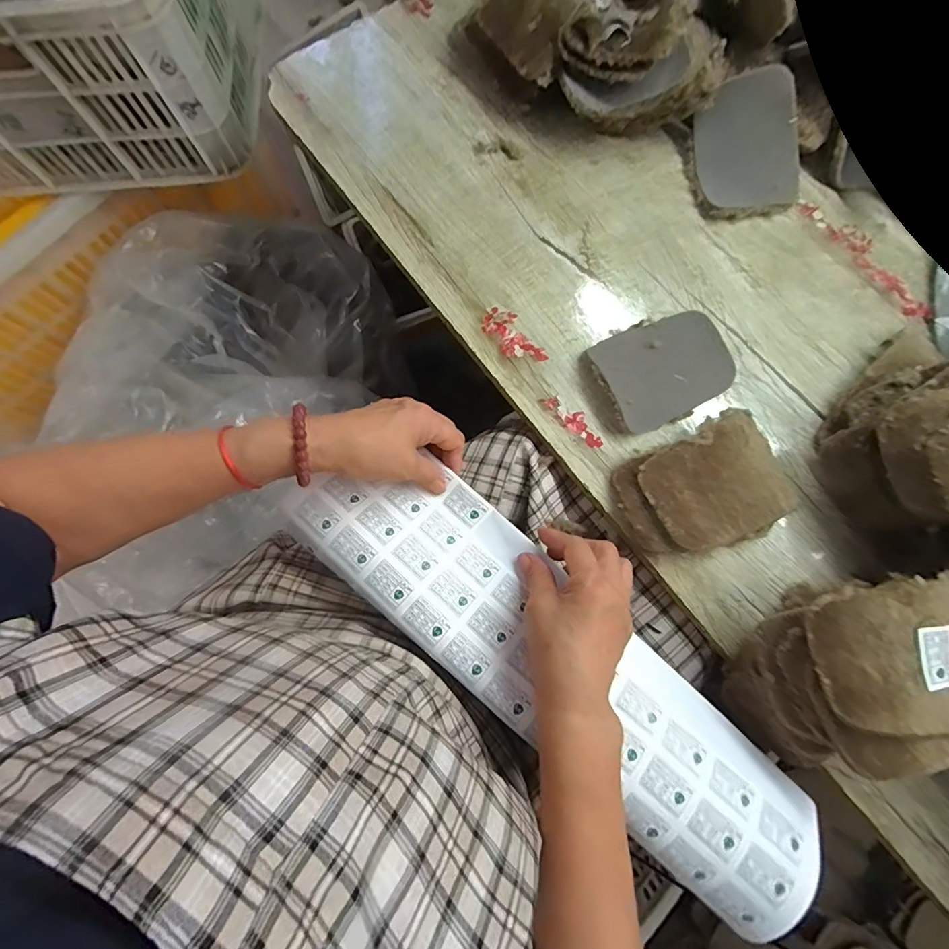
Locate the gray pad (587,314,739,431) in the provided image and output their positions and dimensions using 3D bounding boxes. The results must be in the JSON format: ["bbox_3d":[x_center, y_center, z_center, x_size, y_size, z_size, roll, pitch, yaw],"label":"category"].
[{"bbox_3d":[0.172,-0.098,0.410,0.124,0.019,0.096,-23,79,-7],"label":"gray pad"}]

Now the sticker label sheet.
[{"bbox_3d":[0.057,0.136,0.344,0.440,0.030,0.117,39,79,8],"label":"sticker label sheet"}]

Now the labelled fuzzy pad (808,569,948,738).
[{"bbox_3d":[0.296,0.122,0.305,0.122,0.017,0.097,-3,78,-1],"label":"labelled fuzzy pad"}]

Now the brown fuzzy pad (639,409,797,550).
[{"bbox_3d":[0.208,0.009,0.379,0.125,0.018,0.095,-30,80,-8],"label":"brown fuzzy pad"}]

